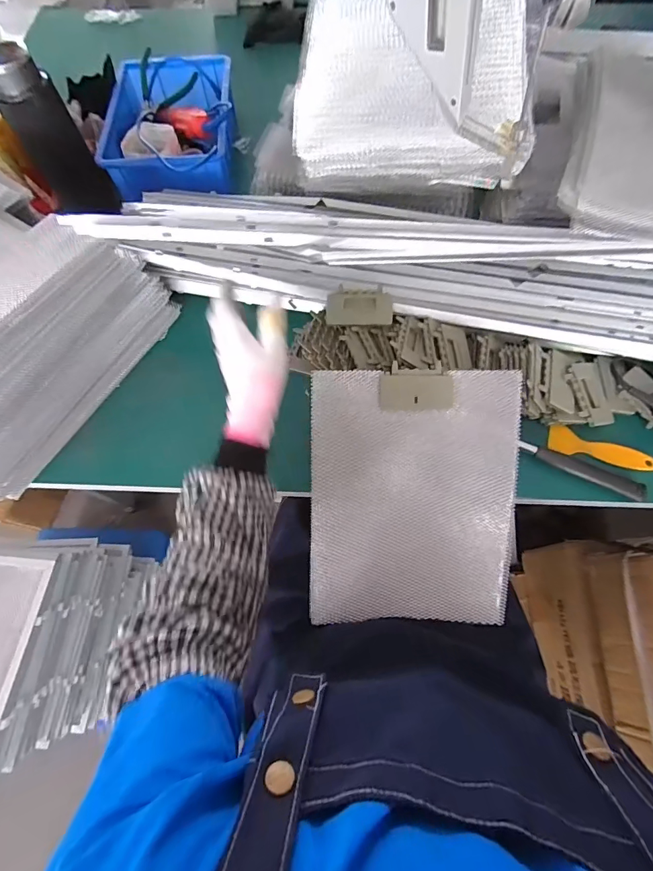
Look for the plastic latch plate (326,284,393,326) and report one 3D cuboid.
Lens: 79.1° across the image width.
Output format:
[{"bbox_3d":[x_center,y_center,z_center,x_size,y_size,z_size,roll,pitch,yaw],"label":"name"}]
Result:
[{"bbox_3d":[0.043,-0.169,0.516,0.085,0.010,0.049,0,96,5],"label":"plastic latch plate"}]

